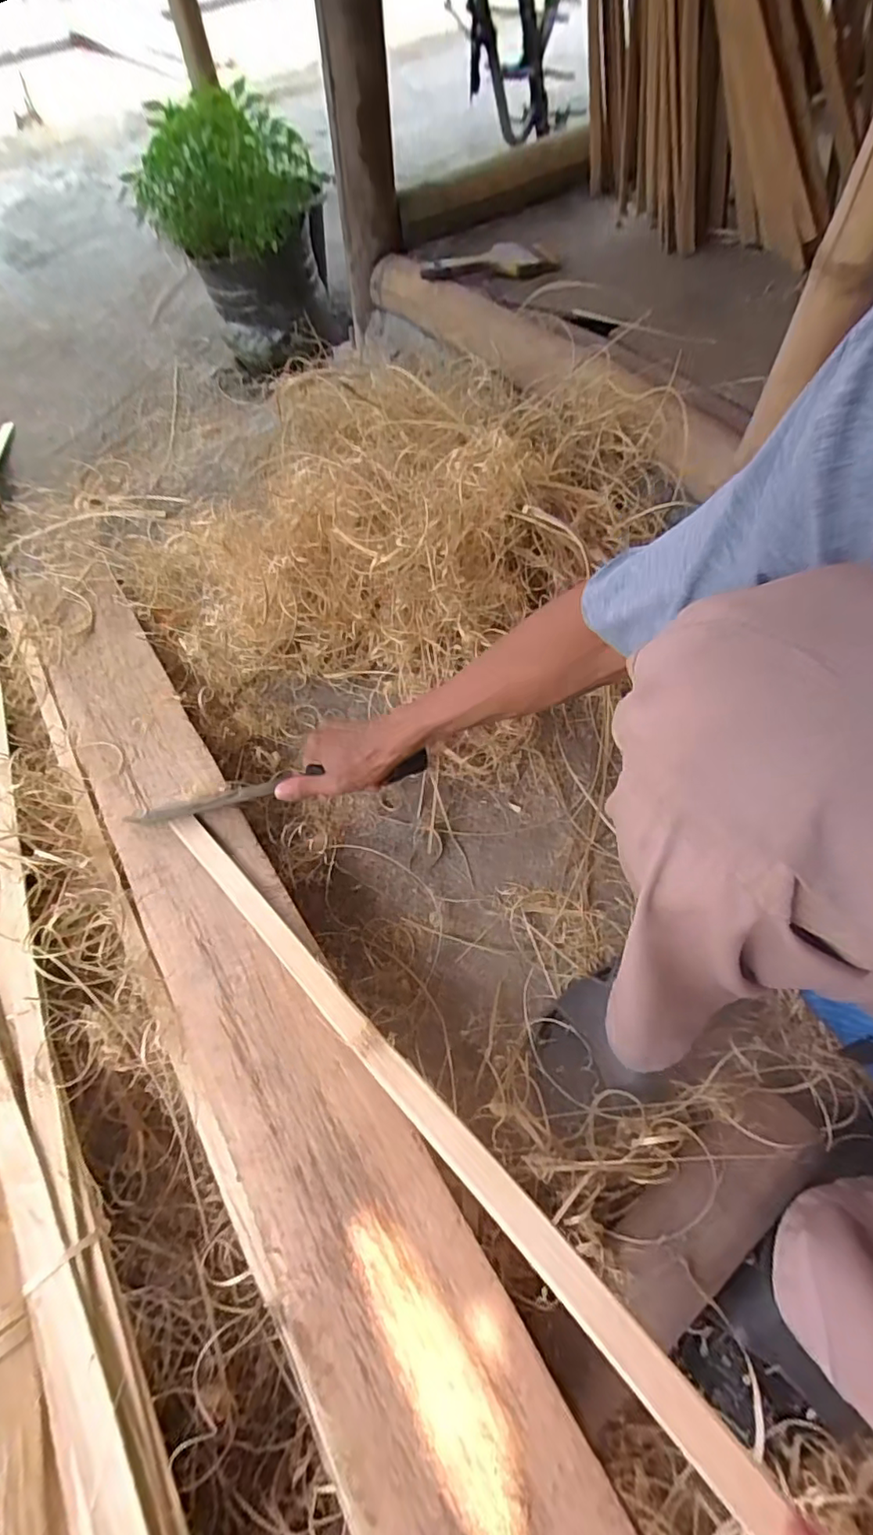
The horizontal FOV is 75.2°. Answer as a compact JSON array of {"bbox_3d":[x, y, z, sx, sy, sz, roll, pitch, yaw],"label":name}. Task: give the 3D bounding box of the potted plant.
[{"bbox_3d":[-0.373,-1.021,1.096,0.291,0.360,0.322,-2,59,3],"label":"potted plant"}]

